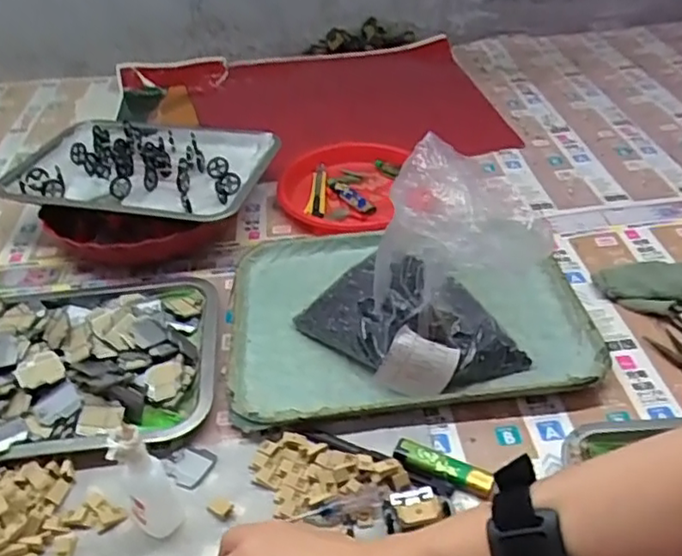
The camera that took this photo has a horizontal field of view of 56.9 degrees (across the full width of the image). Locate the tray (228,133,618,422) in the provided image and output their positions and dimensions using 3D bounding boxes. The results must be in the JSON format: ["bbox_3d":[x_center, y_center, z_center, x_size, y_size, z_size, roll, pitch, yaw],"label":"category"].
[{"bbox_3d":[0.056,-0.036,0.586,0.334,0.185,0.260,-6,39,-2],"label":"tray"}]

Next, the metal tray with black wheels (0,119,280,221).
[{"bbox_3d":[-0.243,-0.142,0.799,0.302,0.029,0.212,5,41,15],"label":"metal tray with black wheels"}]

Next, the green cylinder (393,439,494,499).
[{"bbox_3d":[0.079,0.150,0.497,0.079,0.013,0.021,19,44,27],"label":"green cylinder"}]

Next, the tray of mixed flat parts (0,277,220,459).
[{"bbox_3d":[-0.281,0.072,0.606,0.317,0.043,0.229,-7,39,-2],"label":"tray of mixed flat parts"}]

